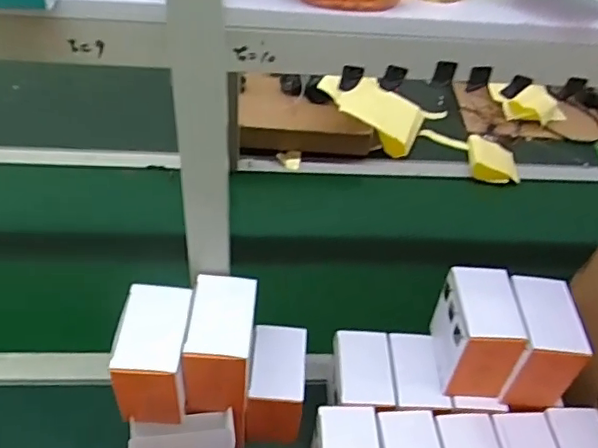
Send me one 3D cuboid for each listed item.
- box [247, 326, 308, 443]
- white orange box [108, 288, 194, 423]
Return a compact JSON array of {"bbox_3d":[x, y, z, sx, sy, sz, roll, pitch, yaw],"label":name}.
[{"bbox_3d":[-0.028,0.200,0.702,0.065,0.099,0.111,5,45,0],"label":"box"},{"bbox_3d":[-0.146,0.134,0.583,0.066,0.093,0.104,2,45,-4],"label":"white orange box"}]

